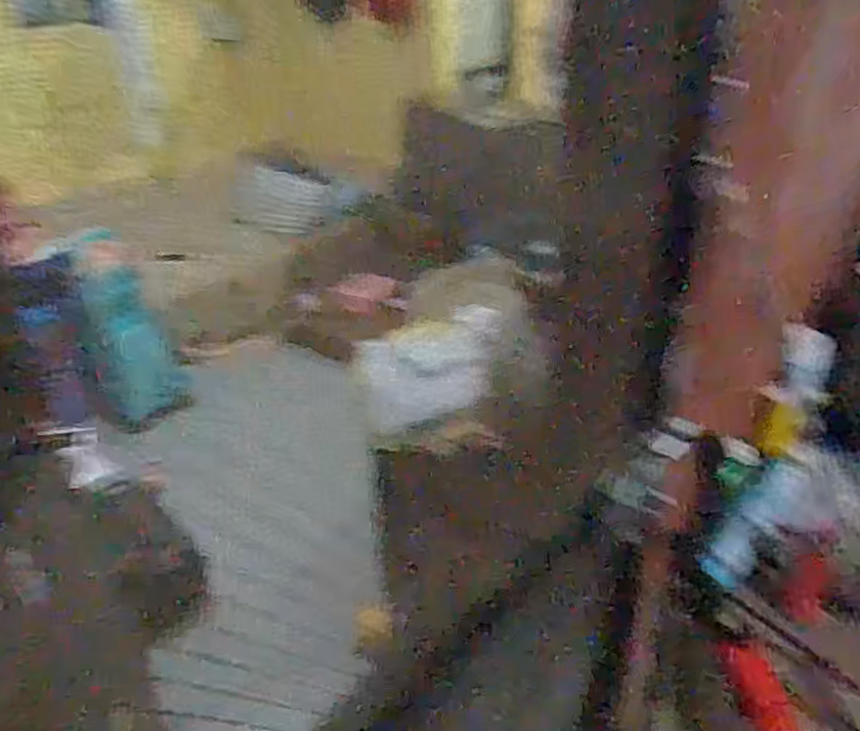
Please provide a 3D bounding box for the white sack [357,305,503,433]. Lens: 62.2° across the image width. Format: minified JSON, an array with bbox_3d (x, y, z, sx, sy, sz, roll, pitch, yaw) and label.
[{"bbox_3d":[-0.002,0.000,1.085,0.209,0.160,0.095,-4,30,-1],"label":"white sack"}]

